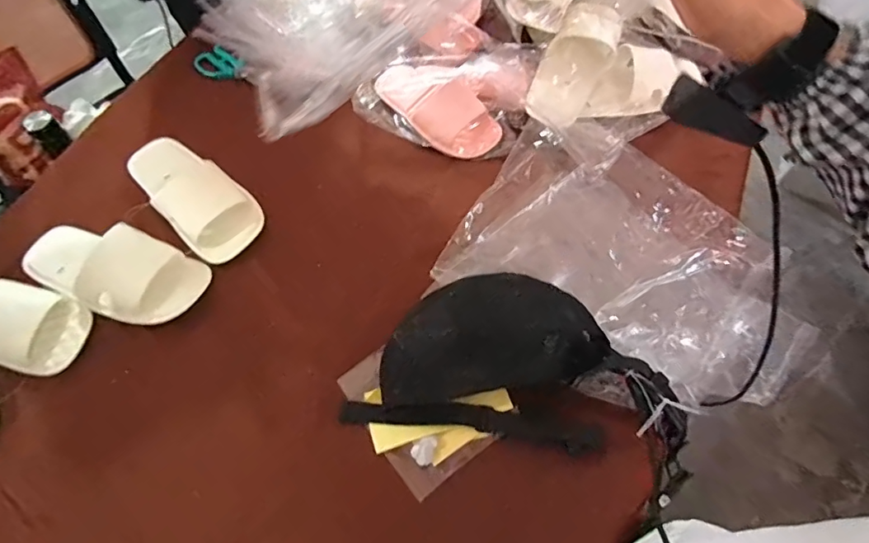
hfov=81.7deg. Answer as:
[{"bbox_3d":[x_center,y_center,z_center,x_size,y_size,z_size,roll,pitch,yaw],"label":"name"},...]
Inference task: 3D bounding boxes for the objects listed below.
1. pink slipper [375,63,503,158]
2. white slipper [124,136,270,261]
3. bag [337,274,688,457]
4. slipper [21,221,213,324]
[{"bbox_3d":[0.006,-0.276,0.826,0.105,0.059,0.227,-40,68,-18],"label":"pink slipper"},{"bbox_3d":[-0.365,-0.123,0.759,0.113,0.051,0.260,-42,68,-18],"label":"white slipper"},{"bbox_3d":[0.096,0.104,0.618,0.391,0.044,0.203,7,62,5],"label":"bag"},{"bbox_3d":[-0.447,-0.010,0.685,0.255,0.058,0.113,18,64,11],"label":"slipper"}]

